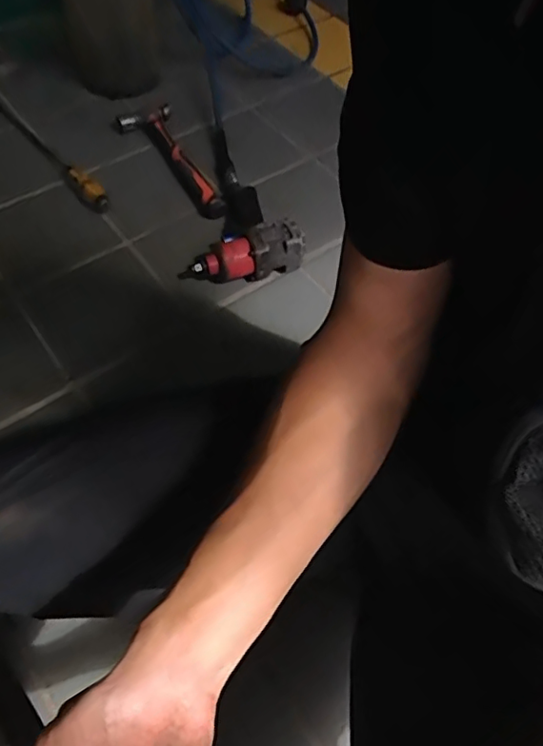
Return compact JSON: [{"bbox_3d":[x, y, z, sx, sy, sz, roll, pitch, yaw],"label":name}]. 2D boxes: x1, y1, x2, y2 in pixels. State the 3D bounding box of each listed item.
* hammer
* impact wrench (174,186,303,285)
[{"bbox_3d":[-0.201,-0.417,1.085,0.113,0.043,0.340,-19,60,-16],"label":"hammer"},{"bbox_3d":[-0.059,-0.256,0.979,0.200,0.069,0.212,-5,58,-7],"label":"impact wrench"}]

